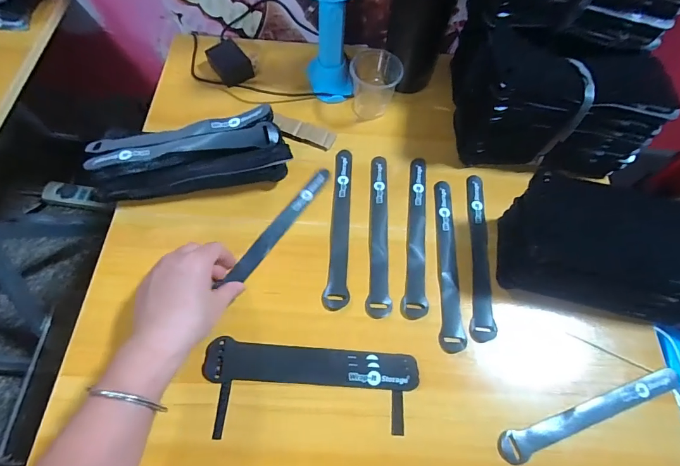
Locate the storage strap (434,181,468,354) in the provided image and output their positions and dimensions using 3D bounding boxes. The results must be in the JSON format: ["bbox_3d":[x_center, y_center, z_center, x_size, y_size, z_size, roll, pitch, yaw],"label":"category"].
[{"bbox_3d":[0.122,0.029,0.417,0.025,0.004,0.201,5,63,0],"label":"storage strap"}]

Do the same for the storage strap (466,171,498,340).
[{"bbox_3d":[0.158,0.020,0.420,0.026,0.008,0.199,9,63,1],"label":"storage strap"}]

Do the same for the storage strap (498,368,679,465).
[{"bbox_3d":[0.240,0.167,0.351,0.197,0.007,0.025,-16,77,-13],"label":"storage strap"}]

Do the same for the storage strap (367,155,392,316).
[{"bbox_3d":[0.047,-0.004,0.427,0.024,0.004,0.200,4,63,2],"label":"storage strap"}]

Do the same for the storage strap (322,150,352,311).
[{"bbox_3d":[-0.001,-0.013,0.425,0.025,0.004,0.198,3,66,-2],"label":"storage strap"}]

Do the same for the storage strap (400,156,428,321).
[{"bbox_3d":[0.087,-0.002,0.429,0.025,0.004,0.202,5,62,3],"label":"storage strap"}]

